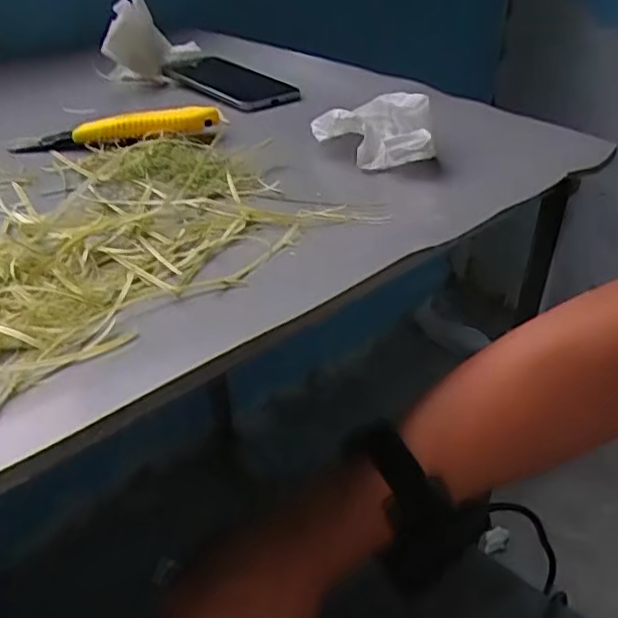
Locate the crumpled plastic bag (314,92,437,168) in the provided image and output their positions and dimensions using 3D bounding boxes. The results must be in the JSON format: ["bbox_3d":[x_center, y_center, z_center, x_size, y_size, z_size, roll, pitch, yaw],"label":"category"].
[{"bbox_3d":[0.055,-0.142,0.516,0.066,0.047,0.086,-22,40,-31],"label":"crumpled plastic bag"}]

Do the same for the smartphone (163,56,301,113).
[{"bbox_3d":[-0.084,-0.238,0.686,0.085,0.016,0.160,-25,42,-34],"label":"smartphone"}]

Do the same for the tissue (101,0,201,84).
[{"bbox_3d":[-0.169,-0.287,0.698,0.102,0.082,0.083,-6,35,-11],"label":"tissue"}]

